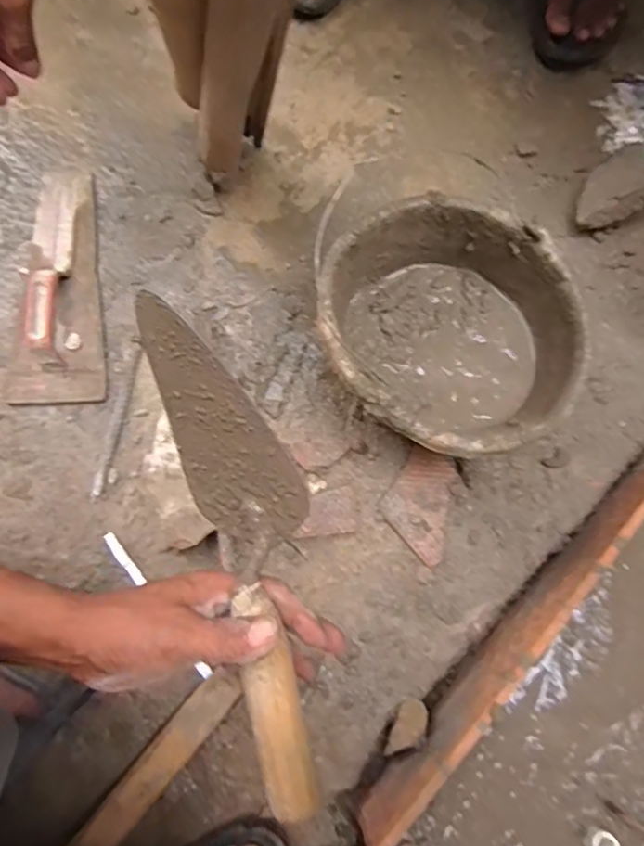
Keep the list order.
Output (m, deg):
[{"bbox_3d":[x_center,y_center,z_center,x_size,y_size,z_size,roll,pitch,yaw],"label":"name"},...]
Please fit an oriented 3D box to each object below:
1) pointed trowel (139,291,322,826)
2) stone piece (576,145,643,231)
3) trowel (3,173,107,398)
[{"bbox_3d":[-0.037,0.073,0.326,0.066,0.064,0.284,-14,91,-4],"label":"pointed trowel"},{"bbox_3d":[0.331,-0.268,0.655,0.093,0.046,0.076,-25,78,-7],"label":"stone piece"},{"bbox_3d":[-0.306,-0.166,0.625,0.110,0.046,0.287,-6,76,-2],"label":"trowel"}]

